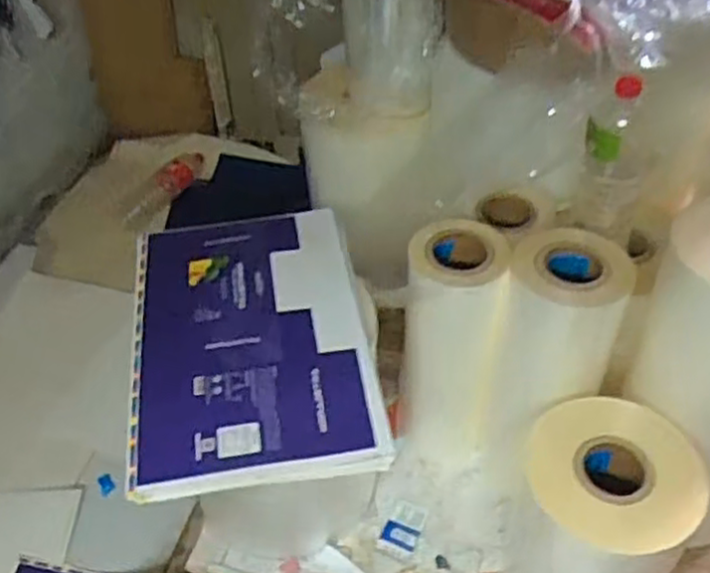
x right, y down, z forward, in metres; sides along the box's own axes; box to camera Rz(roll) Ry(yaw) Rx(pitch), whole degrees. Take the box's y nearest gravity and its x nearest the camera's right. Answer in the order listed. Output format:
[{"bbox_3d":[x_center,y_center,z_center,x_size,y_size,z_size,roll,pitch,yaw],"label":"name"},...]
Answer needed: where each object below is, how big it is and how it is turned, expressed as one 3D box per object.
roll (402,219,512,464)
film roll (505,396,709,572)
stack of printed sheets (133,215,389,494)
[{"bbox_3d":[0.151,0.096,1.156,0.144,0.417,0.142,7,47,9],"label":"roll"},{"bbox_3d":[0.330,0.327,1.010,0.209,0.318,0.195,-1,47,1],"label":"film roll"},{"bbox_3d":[-0.140,0.057,0.973,0.289,0.041,0.442,-9,47,-5],"label":"stack of printed sheets"}]

